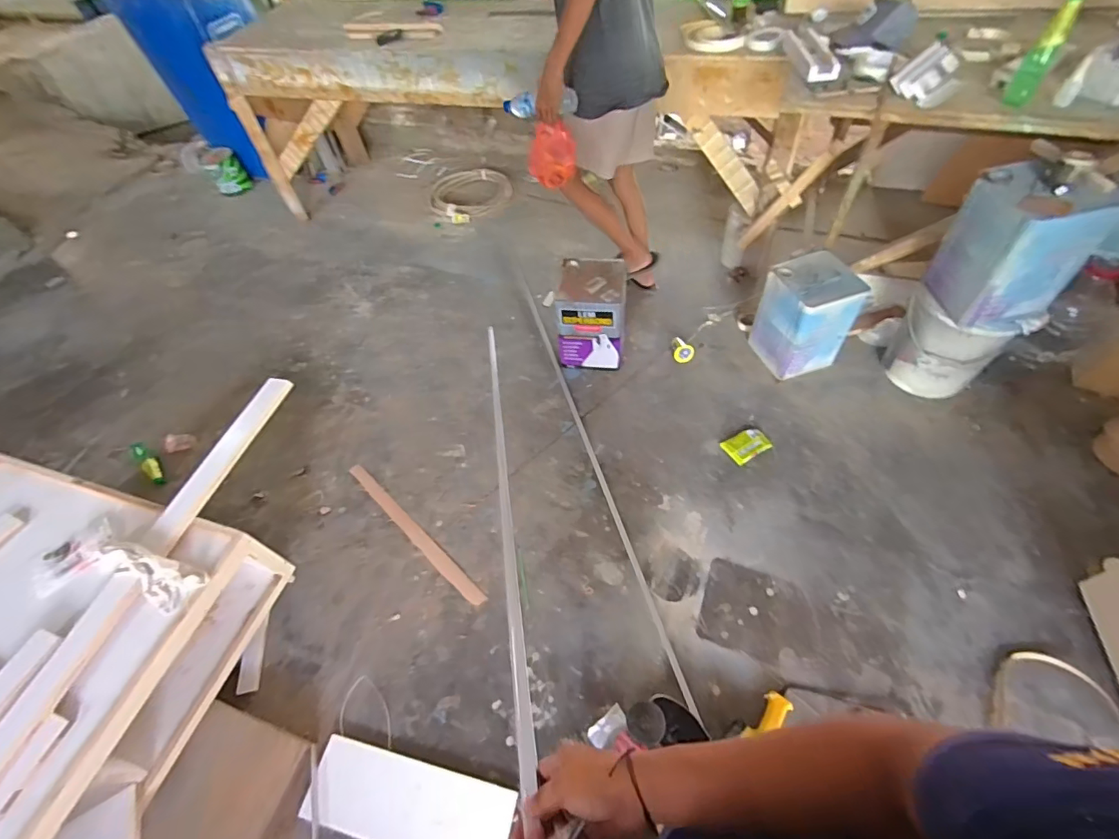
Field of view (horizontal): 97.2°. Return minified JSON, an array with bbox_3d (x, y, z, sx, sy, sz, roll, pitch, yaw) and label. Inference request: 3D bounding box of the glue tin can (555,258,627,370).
[{"bbox_3d":[0.115,-0.380,1.791,0.244,0.313,0.247,2,54,7],"label":"glue tin can"}]

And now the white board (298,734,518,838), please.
[{"bbox_3d":[-0.352,0.910,1.164,0.476,0.031,0.172,14,50,5],"label":"white board"}]

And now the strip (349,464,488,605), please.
[{"bbox_3d":[-0.470,0.341,1.550,0.663,0.014,0.051,36,65,27],"label":"strip"}]

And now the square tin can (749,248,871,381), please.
[{"bbox_3d":[0.854,-0.359,1.719,0.245,0.321,0.258,-18,55,-7],"label":"square tin can"}]

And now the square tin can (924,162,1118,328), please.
[{"bbox_3d":[1.221,-0.461,1.328,0.241,0.348,0.244,-8,54,0],"label":"square tin can"}]

